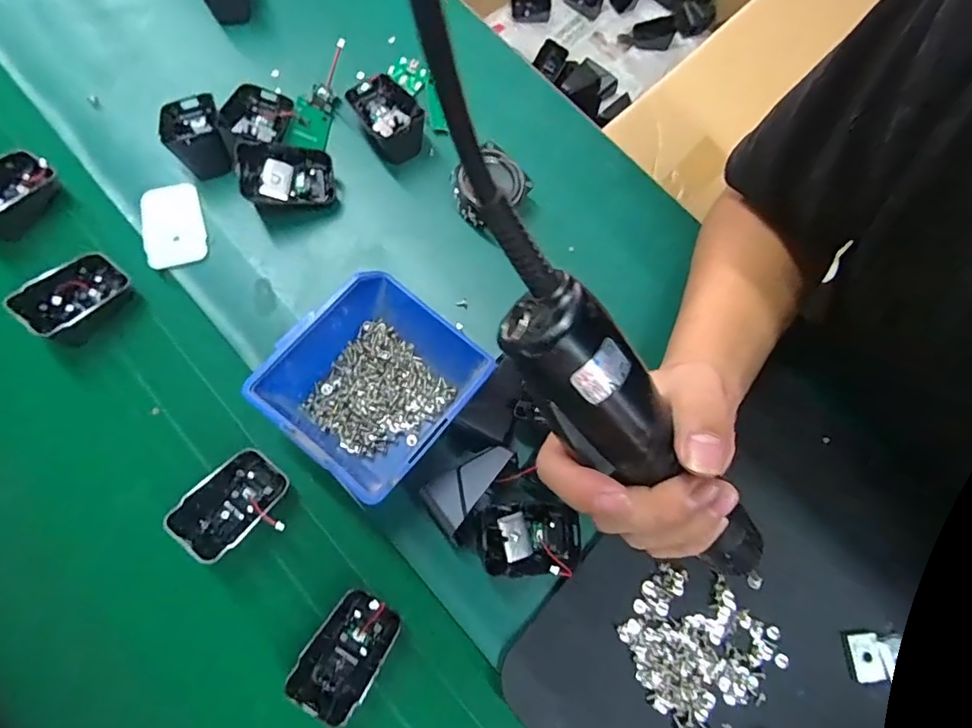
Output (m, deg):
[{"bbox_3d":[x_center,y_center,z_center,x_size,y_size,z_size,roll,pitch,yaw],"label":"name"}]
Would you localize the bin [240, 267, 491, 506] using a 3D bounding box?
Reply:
[{"bbox_3d":[-0.075,0.010,0.355,0.121,0.069,0.119,39,79,7],"label":"bin"}]

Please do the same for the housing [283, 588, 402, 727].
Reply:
[{"bbox_3d":[-0.087,0.182,0.331,0.046,0.040,0.062,29,78,6],"label":"housing"}]

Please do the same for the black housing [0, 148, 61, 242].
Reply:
[{"bbox_3d":[-0.366,-0.134,0.398,0.037,0.040,0.067,30,76,5],"label":"black housing"}]

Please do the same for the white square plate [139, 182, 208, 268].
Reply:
[{"bbox_3d":[-0.246,-0.108,0.409,0.046,0.004,0.069,-15,77,-6],"label":"white square plate"}]

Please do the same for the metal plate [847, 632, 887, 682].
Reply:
[{"bbox_3d":[0.250,0.192,0.342,0.018,0.004,0.028,-3,63,9],"label":"metal plate"}]

